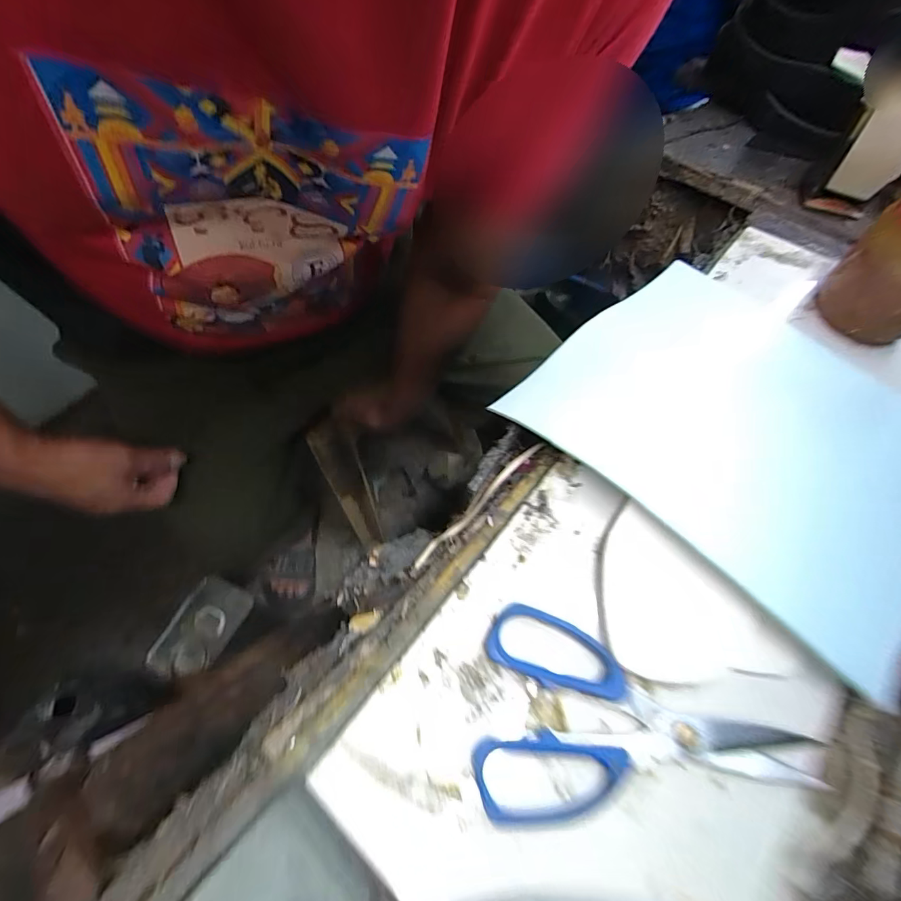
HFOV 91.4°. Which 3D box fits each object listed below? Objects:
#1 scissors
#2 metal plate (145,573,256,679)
[{"bbox_3d":[0.099,0.146,0.231,0.166,0.015,0.099,7,58,6],"label":"scissors"},{"bbox_3d":[-0.407,0.292,0.718,0.102,0.014,0.155,21,60,14],"label":"metal plate"}]

